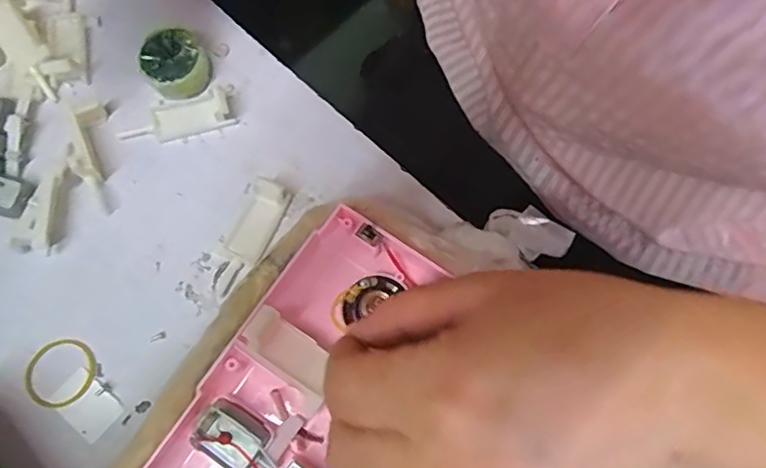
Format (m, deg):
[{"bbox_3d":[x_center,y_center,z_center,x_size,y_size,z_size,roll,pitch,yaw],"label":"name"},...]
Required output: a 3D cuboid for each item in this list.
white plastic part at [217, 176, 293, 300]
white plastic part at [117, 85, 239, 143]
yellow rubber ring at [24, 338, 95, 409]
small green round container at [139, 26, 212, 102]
[{"bbox_3d":[-0.067,0.000,0.271,0.020,0.017,0.057,23,73,5],"label":"white plastic part"},{"bbox_3d":[-0.107,-0.060,0.289,0.055,0.017,0.018,-15,73,-7],"label":"white plastic part"},{"bbox_3d":[-0.147,0.063,0.256,0.031,0.004,0.031,1,72,-2],"label":"yellow rubber ring"},{"bbox_3d":[-0.108,-0.088,0.295,0.031,0.018,0.031,1,72,-2],"label":"small green round container"}]

